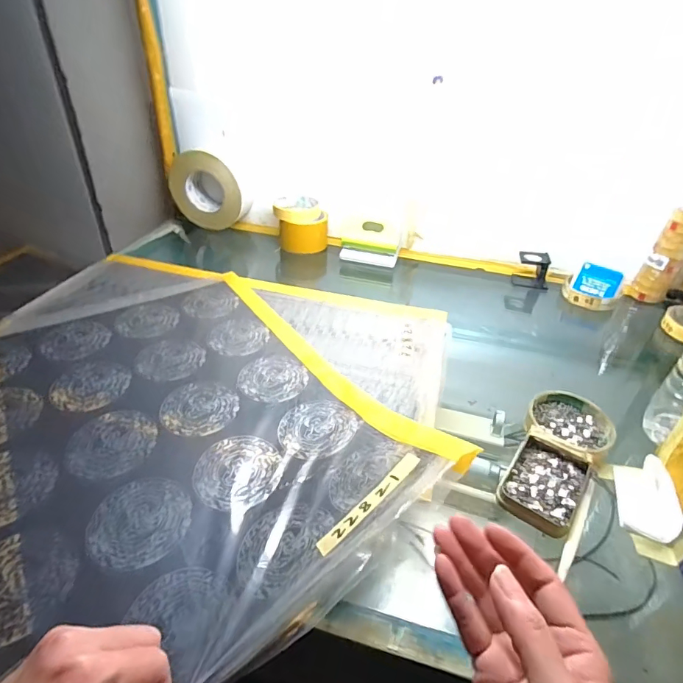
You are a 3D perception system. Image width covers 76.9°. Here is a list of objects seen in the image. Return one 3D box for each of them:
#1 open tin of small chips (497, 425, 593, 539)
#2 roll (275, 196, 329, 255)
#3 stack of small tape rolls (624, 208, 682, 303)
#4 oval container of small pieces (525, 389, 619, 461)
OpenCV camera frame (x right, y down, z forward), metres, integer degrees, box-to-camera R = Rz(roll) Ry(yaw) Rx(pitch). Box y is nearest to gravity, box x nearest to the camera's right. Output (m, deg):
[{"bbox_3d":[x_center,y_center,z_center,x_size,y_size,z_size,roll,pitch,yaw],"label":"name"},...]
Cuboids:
[{"bbox_3d":[0.188,0.126,0.393,0.063,0.016,0.100,28,44,27],"label":"open tin of small chips"},{"bbox_3d":[-0.074,-0.224,0.801,0.093,0.080,0.094,0,38,-5],"label":"roll"},{"bbox_3d":[0.513,-0.136,0.672,0.063,0.143,0.051,-28,47,-35],"label":"stack of small tape rolls"},{"bbox_3d":[0.238,0.086,0.448,0.080,0.017,0.075,30,45,29],"label":"oval container of small pieces"}]

